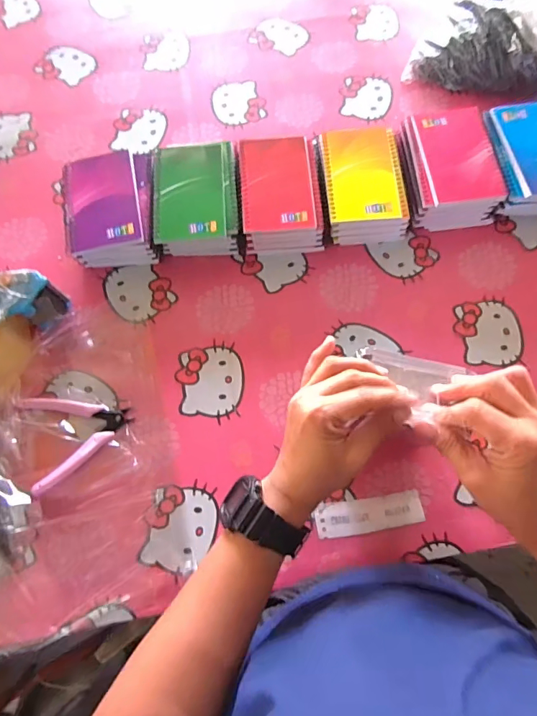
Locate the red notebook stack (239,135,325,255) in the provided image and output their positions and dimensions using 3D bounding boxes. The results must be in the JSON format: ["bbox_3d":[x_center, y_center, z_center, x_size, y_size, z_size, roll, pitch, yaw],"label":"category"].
[{"bbox_3d":[0.014,-0.196,0.535,0.092,0.049,0.141,-6,71,-1],"label":"red notebook stack"}]

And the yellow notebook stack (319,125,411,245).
[{"bbox_3d":[0.114,-0.212,0.539,0.099,0.047,0.136,-8,71,-2],"label":"yellow notebook stack"}]

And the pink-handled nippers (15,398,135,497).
[{"bbox_3d":[-0.202,0.073,0.459,0.106,0.013,0.104,-21,72,-6],"label":"pink-handled nippers"}]

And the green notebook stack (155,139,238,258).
[{"bbox_3d":[-0.085,-0.190,0.535,0.101,0.051,0.133,-5,71,-1],"label":"green notebook stack"}]

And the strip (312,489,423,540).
[{"bbox_3d":[0.102,0.159,0.442,0.107,0.004,0.032,-9,71,-2],"label":"strip"}]

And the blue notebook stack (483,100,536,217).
[{"bbox_3d":[0.323,-0.243,0.544,0.101,0.057,0.141,-4,71,-1],"label":"blue notebook stack"}]

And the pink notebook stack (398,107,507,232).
[{"bbox_3d":[0.217,-0.233,0.542,0.109,0.058,0.136,-10,71,-3],"label":"pink notebook stack"}]

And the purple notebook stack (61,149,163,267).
[{"bbox_3d":[-0.190,-0.179,0.532,0.107,0.048,0.135,-5,71,-1],"label":"purple notebook stack"}]

